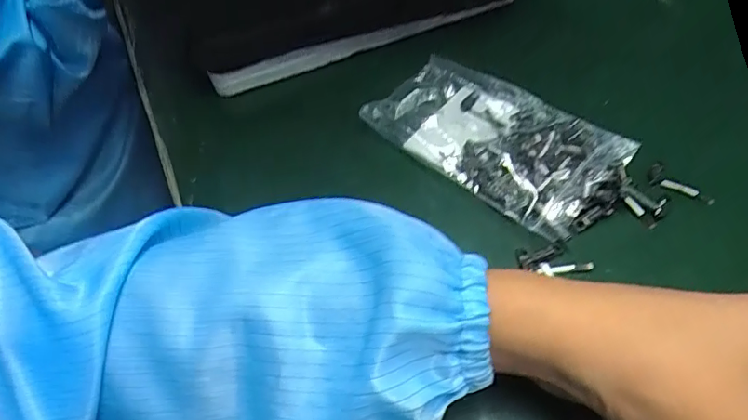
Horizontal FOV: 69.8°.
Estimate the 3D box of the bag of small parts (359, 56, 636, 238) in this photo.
[{"bbox_3d":[0.076,-0.048,0.329,0.151,0.014,0.089,36,63,27],"label":"bag of small parts"}]

